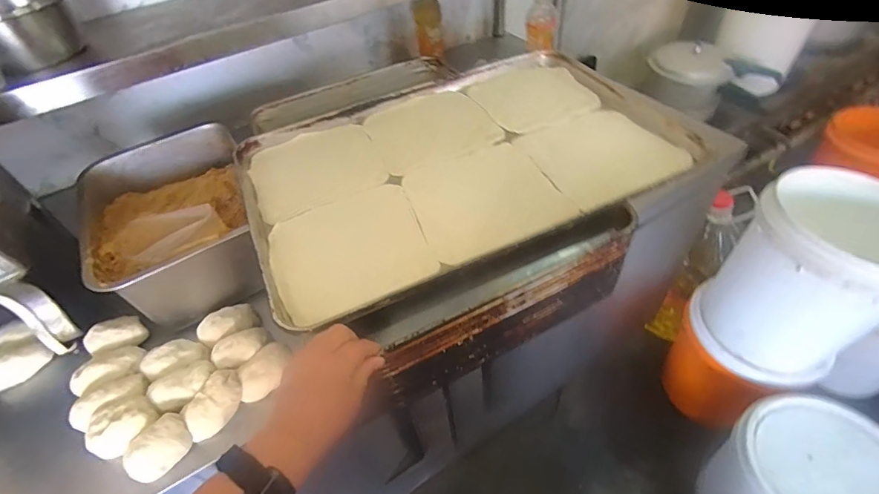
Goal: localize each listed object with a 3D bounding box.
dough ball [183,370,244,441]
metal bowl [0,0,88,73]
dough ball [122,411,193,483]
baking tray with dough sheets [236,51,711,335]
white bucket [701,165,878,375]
[{"bbox_3d":[-0.297,0.207,0.568,0.051,0.034,0.085,18,52,22],"label":"dough ball"},{"bbox_3d":[-0.680,-0.360,0.704,0.169,0.087,0.179,-4,47,4],"label":"metal bowl"},{"bbox_3d":[-0.354,0.248,0.537,0.059,0.041,0.080,24,55,26],"label":"dough ball"},{"bbox_3d":[0.029,-0.135,0.639,0.596,0.028,0.407,-21,49,-12],"label":"baking tray with dough sheets"},{"bbox_3d":[0.782,0.066,0.907,0.269,0.361,0.279,-4,47,4],"label":"white bucket"}]

